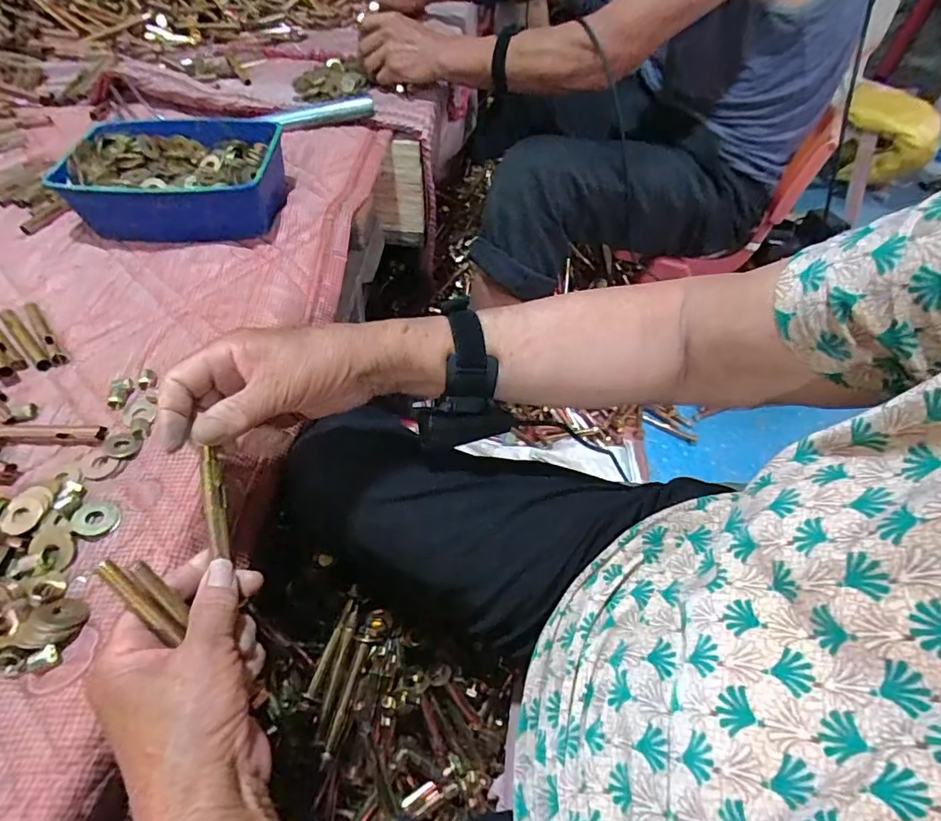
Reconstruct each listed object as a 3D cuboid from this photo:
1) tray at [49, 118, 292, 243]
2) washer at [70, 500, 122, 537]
[{"bbox_3d":[-0.306,-0.246,0.539,0.201,0.062,0.147,-3,54,-6],"label":"tray"},{"bbox_3d":[-0.250,0.072,0.338,0.026,0.006,0.025,2,53,-2],"label":"washer"}]

